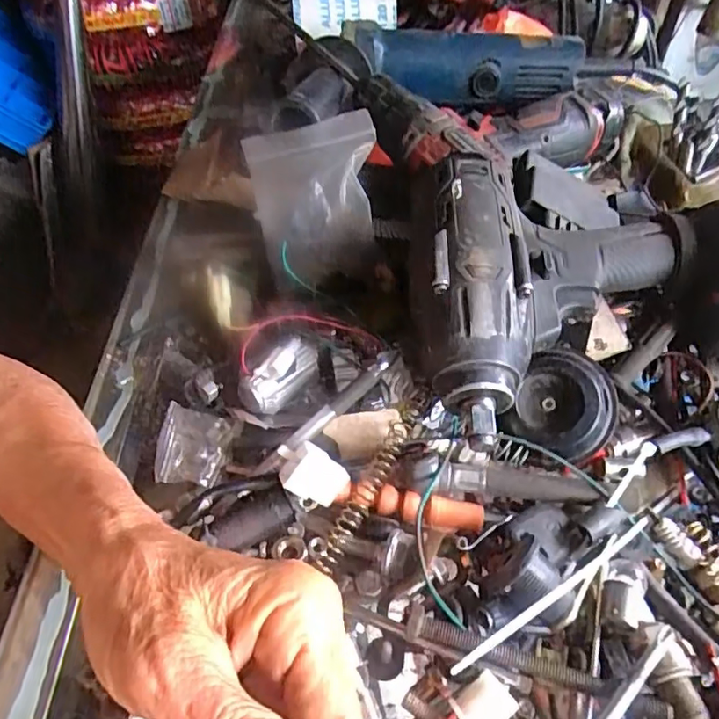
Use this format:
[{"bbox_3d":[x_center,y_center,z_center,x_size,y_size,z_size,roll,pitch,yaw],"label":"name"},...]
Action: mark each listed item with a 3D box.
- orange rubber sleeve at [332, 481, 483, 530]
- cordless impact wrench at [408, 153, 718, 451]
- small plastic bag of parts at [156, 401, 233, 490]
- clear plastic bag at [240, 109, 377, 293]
[{"bbox_3d":[0.026,0.074,0.289,0.072,0.011,0.014,7,47,8],"label":"orange rubber sleeve"},{"bbox_3d":[0.156,-0.049,0.338,0.270,0.089,0.160,-9,47,-6],"label":"cordless impact wrench"},{"bbox_3d":[-0.095,0.050,0.321,0.037,0.007,0.045,12,54,1],"label":"small plastic bag of parts"},{"bbox_3d":[-0.030,-0.115,0.393,0.083,0.071,0.122,-11,47,-9],"label":"clear plastic bag"}]

